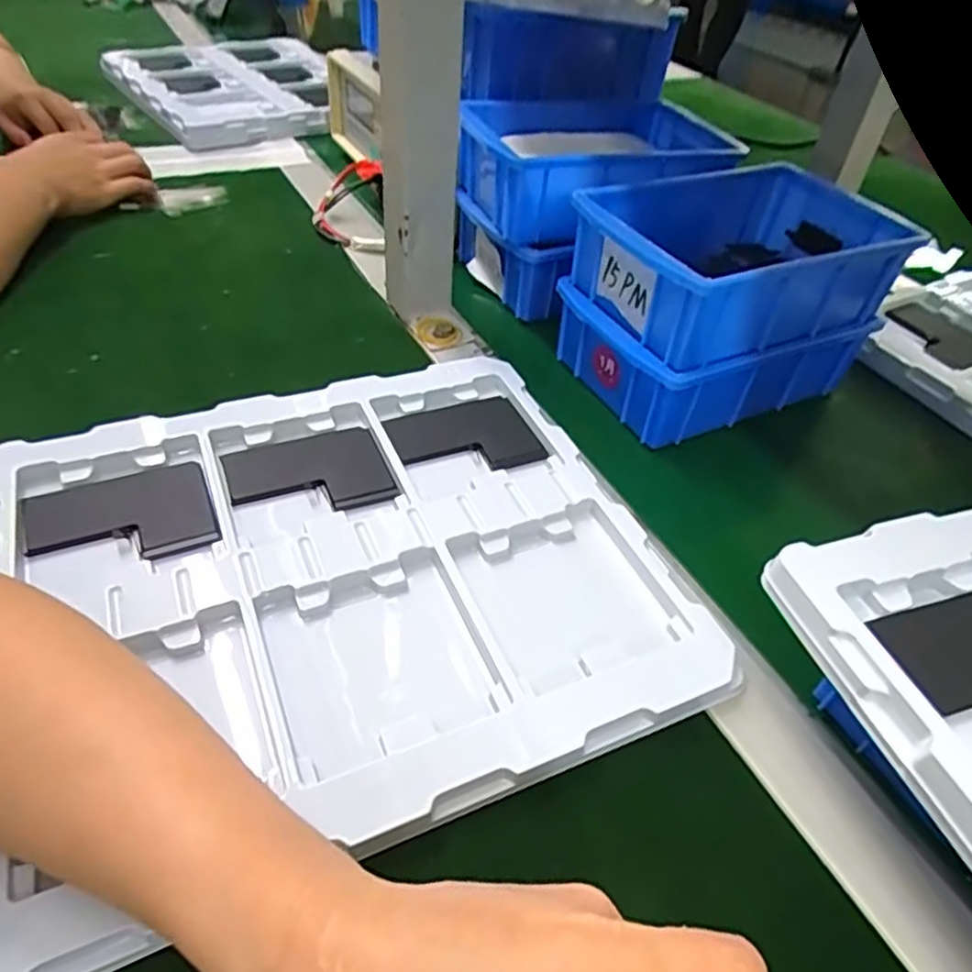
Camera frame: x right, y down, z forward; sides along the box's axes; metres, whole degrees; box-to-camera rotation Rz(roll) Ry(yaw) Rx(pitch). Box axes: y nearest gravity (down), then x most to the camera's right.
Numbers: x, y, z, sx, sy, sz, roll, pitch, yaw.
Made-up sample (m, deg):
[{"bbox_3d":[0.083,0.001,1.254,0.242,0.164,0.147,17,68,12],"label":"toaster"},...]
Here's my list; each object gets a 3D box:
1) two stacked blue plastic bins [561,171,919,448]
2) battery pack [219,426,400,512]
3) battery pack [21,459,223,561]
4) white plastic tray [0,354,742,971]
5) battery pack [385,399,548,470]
[{"bbox_3d":[0.166,-0.135,0.480,0.200,0.111,0.133,-18,49,-22],"label":"two stacked blue plastic bins"},{"bbox_3d":[-0.105,-0.006,0.405,0.090,0.004,0.067,-14,48,-19],"label":"battery pack"},{"bbox_3d":[-0.196,0.019,0.368,0.090,0.004,0.069,-18,49,-22],"label":"battery pack"},{"bbox_3d":[-0.072,0.037,0.353,0.313,0.017,0.272,-16,48,-20],"label":"white plastic tray"},{"bbox_3d":[-0.014,-0.030,0.439,0.087,0.005,0.068,-14,47,-18],"label":"battery pack"}]

